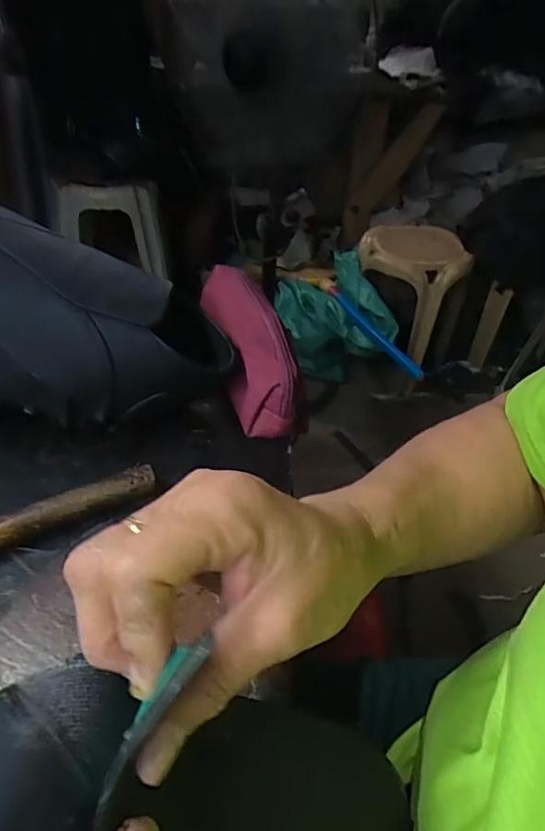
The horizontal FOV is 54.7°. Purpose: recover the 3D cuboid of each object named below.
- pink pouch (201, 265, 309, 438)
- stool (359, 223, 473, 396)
[{"bbox_3d":[-0.026,-0.074,0.511,0.055,0.066,0.217,-10,43,-15],"label":"pink pouch"},{"bbox_3d":[0.389,-0.321,1.592,0.298,0.404,0.331,10,42,7],"label":"stool"}]

